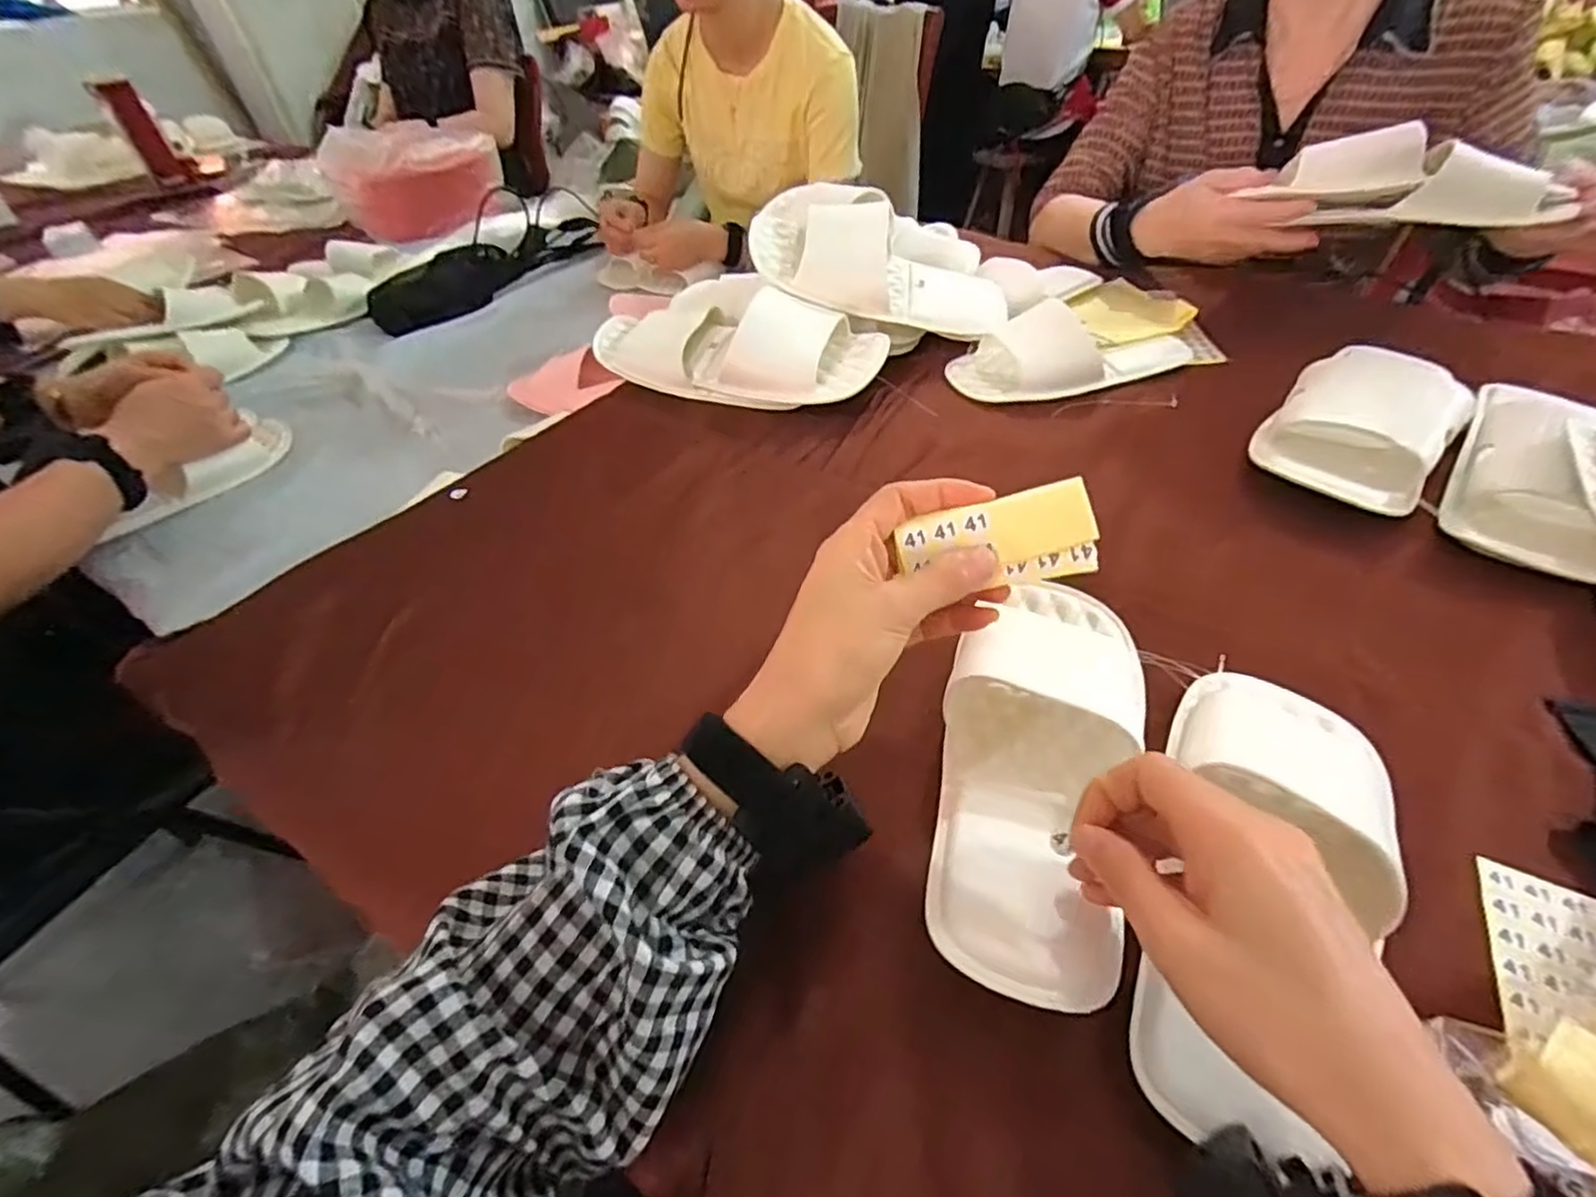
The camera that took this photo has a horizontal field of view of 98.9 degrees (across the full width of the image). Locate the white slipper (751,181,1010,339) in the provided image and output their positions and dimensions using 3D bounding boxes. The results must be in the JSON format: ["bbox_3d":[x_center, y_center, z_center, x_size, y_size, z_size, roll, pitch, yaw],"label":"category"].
[{"bbox_3d":[0.086,-0.327,0.669,0.259,0.085,0.123,20,46,-11],"label":"white slipper"}]

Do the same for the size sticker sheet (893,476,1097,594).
[{"bbox_3d":[0.090,-0.024,0.310,0.083,0.004,0.040,-13,86,14],"label":"size sticker sheet"}]

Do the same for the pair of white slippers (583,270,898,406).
[{"bbox_3d":[-0.063,-0.251,0.656,0.293,0.081,0.110,11,48,14],"label":"pair of white slippers"}]

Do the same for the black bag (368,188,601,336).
[{"bbox_3d":[-0.541,-0.509,1.096,0.099,0.041,0.283,26,53,25],"label":"black bag"}]

